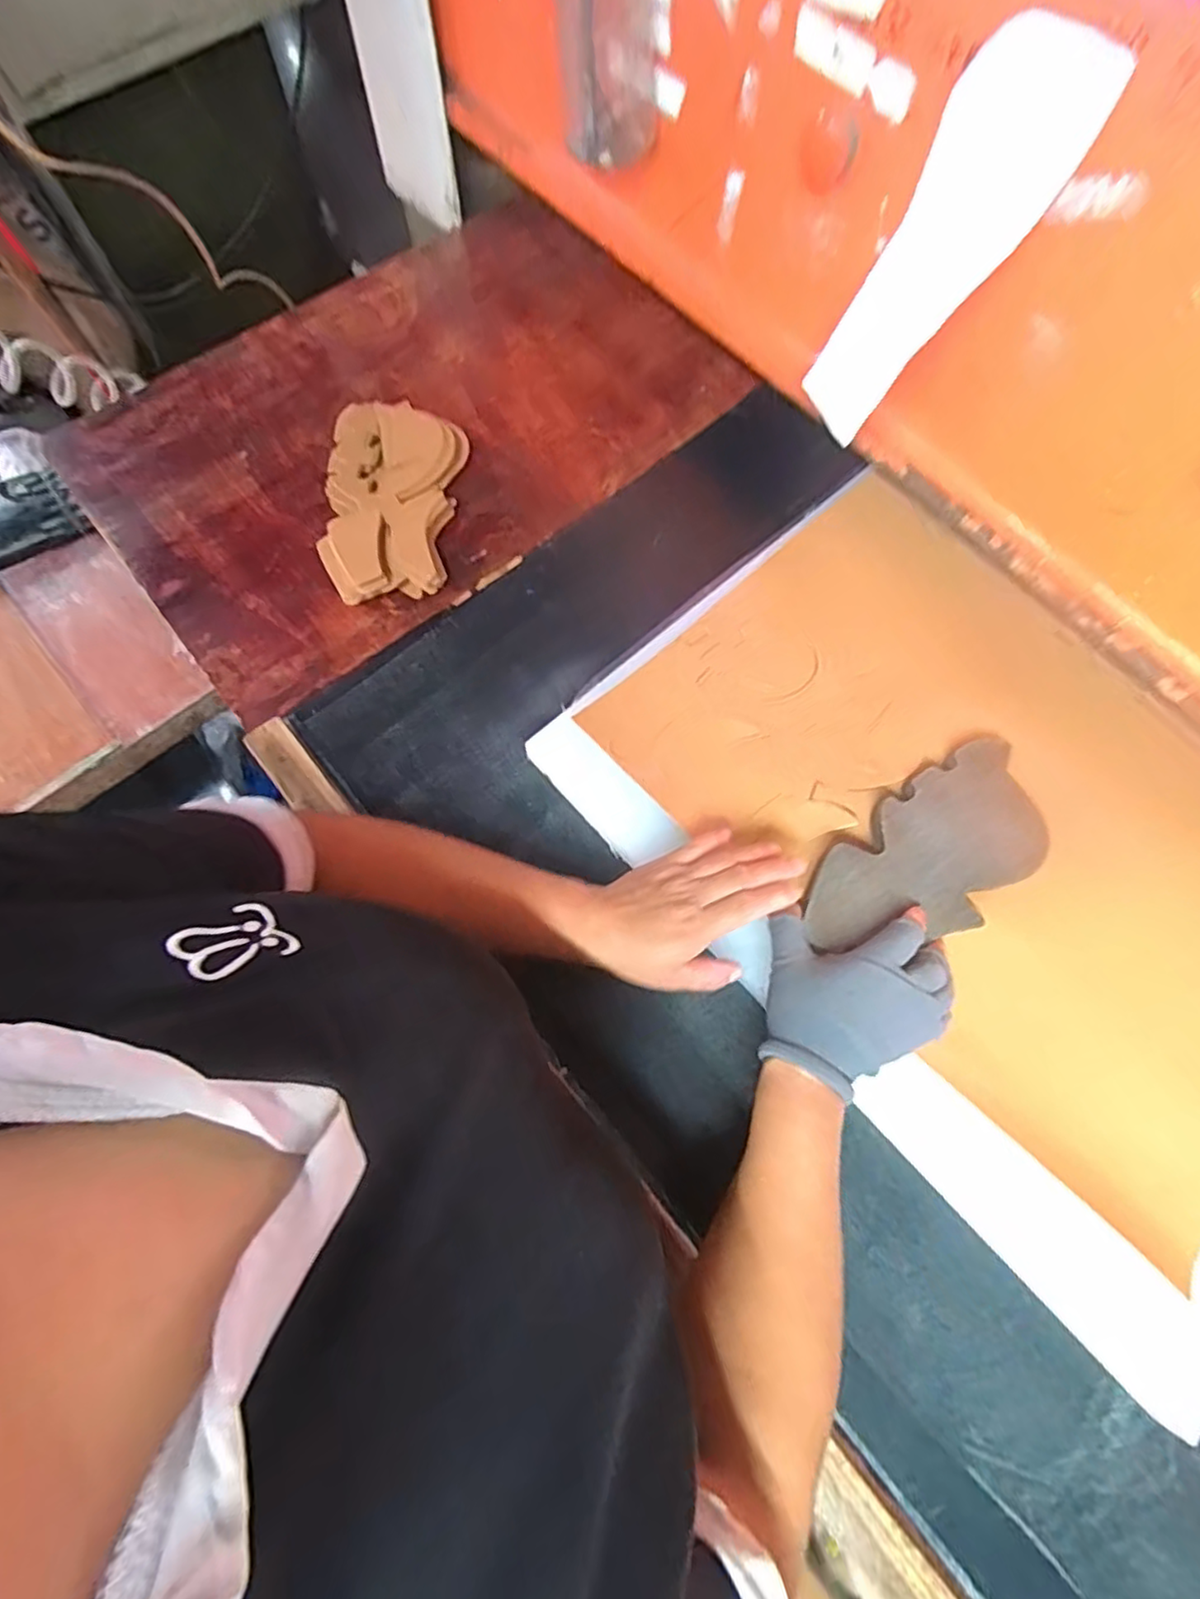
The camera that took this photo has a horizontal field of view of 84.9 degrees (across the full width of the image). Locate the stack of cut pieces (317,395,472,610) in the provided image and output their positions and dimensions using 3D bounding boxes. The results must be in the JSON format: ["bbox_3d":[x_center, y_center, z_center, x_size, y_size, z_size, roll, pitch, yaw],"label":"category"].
[{"bbox_3d":[-0.198,-0.282,0.613,0.122,0.030,0.216,4,71,0],"label":"stack of cut pieces"}]

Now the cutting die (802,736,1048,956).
[{"bbox_3d":[0.230,0.043,0.462,0.199,0.013,0.097,-31,74,-11],"label":"cutting die"}]

